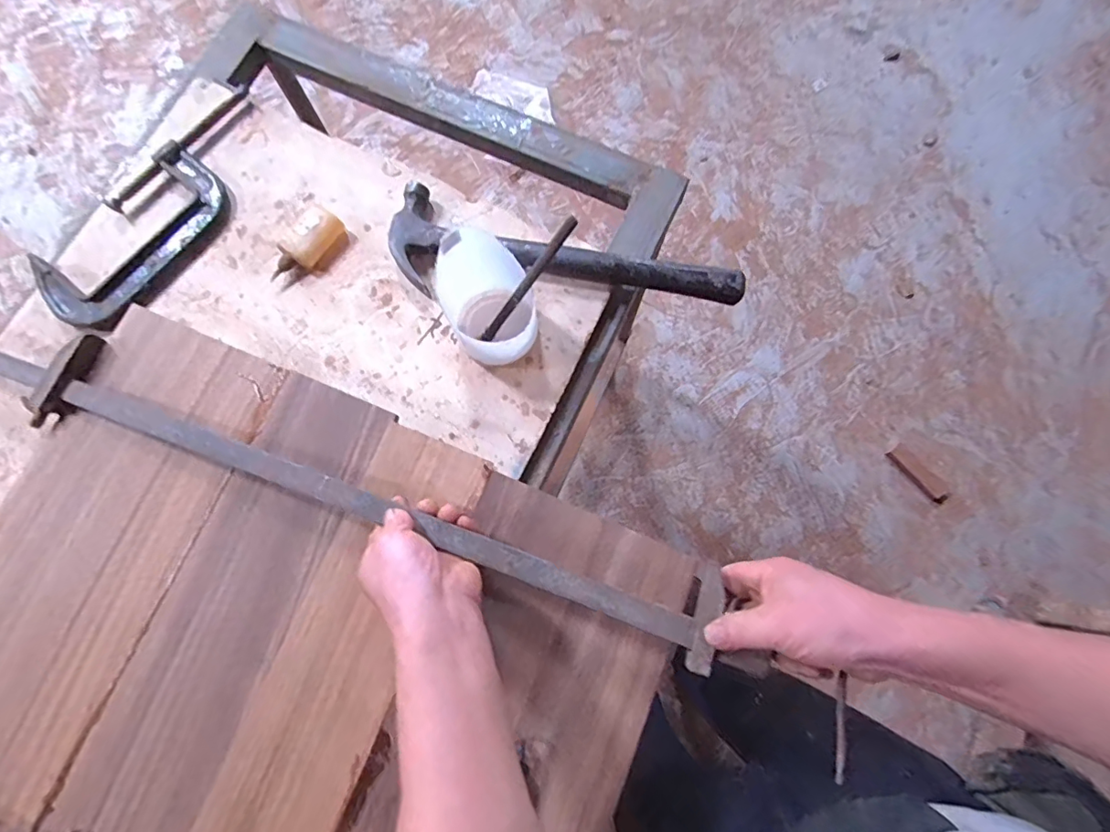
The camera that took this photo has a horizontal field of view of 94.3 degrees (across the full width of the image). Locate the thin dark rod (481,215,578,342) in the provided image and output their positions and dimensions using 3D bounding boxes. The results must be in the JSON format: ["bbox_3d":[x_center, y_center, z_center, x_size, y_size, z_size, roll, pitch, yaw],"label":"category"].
[{"bbox_3d":[-0.031,-0.132,0.525,0.011,0.162,0.009,52,38,9],"label":"thin dark rod"}]

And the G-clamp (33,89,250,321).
[{"bbox_3d":[-0.474,-0.256,0.625,0.117,0.026,0.337,38,81,7],"label":"G-clamp"}]

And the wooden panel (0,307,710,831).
[{"bbox_3d":[-0.313,0.385,0.406,0.610,0.036,0.834,23,79,4],"label":"wooden panel"}]

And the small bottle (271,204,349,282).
[{"bbox_3d":[-0.291,-0.202,0.608,0.055,0.028,0.095,32,80,6],"label":"small bottle"}]

